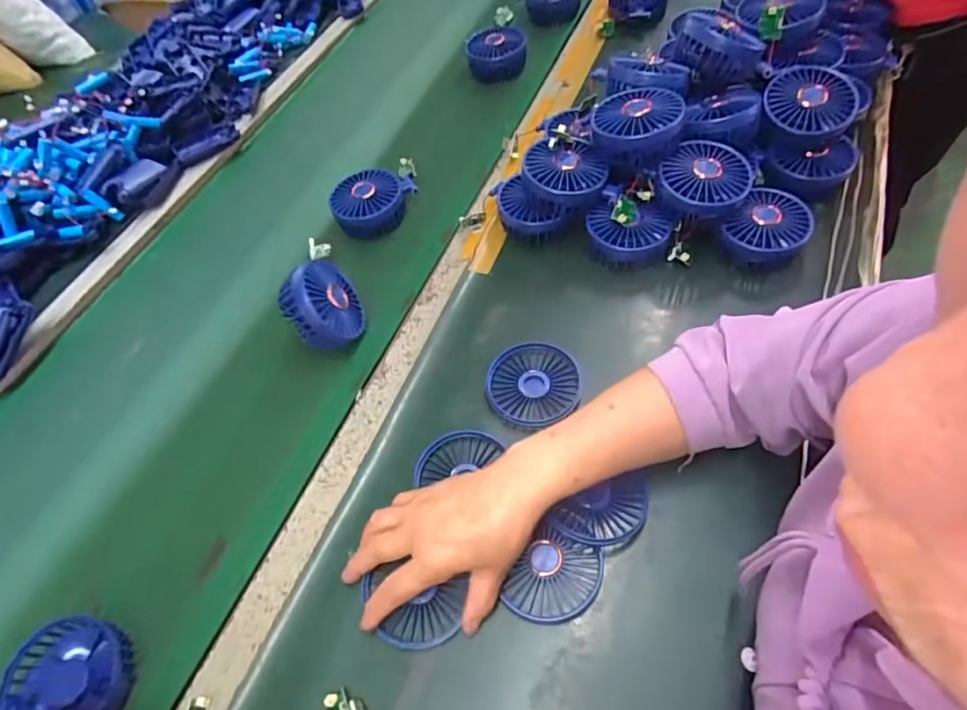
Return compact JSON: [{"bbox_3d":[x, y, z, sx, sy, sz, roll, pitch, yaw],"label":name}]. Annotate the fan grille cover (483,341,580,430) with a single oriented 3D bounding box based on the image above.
[{"bbox_3d":[0.047,0.027,0.534,0.085,0.012,0.087,-36,62,-17],"label":"fan grille cover"}]

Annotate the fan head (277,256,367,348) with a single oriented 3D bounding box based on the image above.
[{"bbox_3d":[-0.162,-0.051,0.576,0.090,0.039,0.077,48,31,-13],"label":"fan head"}]

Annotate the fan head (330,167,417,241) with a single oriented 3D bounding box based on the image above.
[{"bbox_3d":[-0.135,-0.192,0.692,0.092,0.044,0.097,-1,58,5],"label":"fan head"}]

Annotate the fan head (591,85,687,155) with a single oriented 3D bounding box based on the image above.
[{"bbox_3d":[0.151,-0.234,0.556,0.085,0.032,0.088,3,56,13],"label":"fan head"}]

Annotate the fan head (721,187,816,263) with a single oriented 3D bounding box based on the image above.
[{"bbox_3d":[0.291,-0.129,0.572,0.073,0.034,0.088,34,67,24],"label":"fan head"}]

